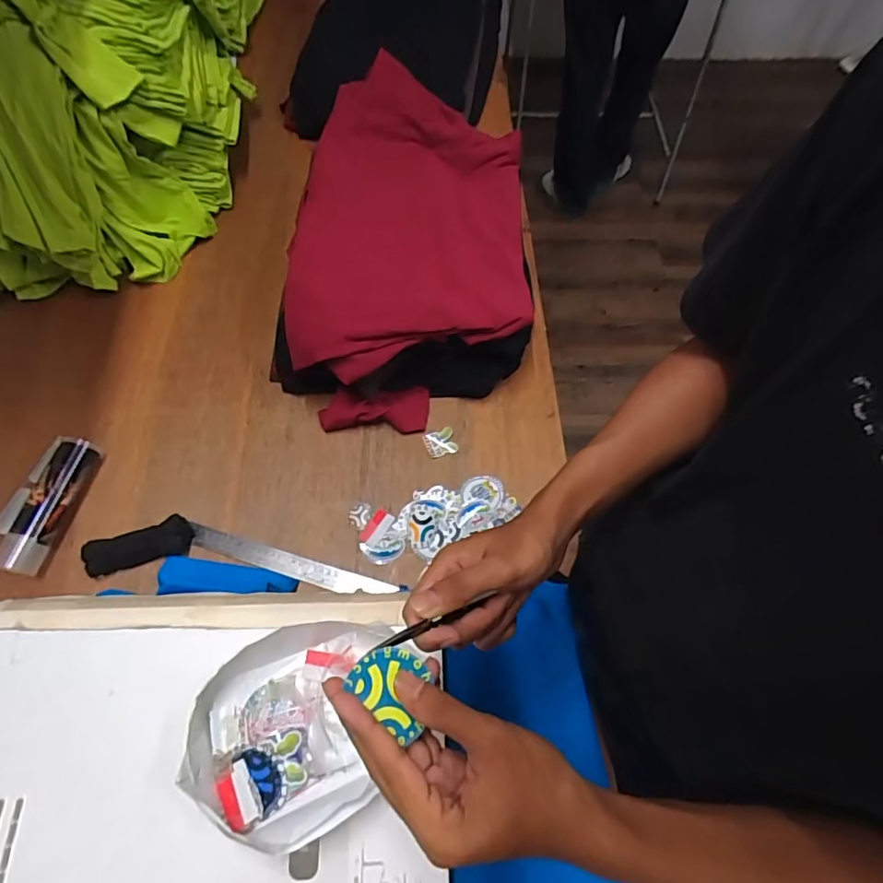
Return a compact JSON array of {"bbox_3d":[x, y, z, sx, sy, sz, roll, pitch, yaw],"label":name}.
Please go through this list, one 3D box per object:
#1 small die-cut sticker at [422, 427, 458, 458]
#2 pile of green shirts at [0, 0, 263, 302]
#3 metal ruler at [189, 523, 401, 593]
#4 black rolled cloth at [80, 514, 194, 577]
[{"bbox_3d":[-0.001,0.001,0.781,0.043,0.004,0.040,-20,67,-12],"label":"small die-cut sticker"},{"bbox_3d":[-0.550,-0.683,0.870,0.366,0.380,0.808,-2,64,-3],"label":"pile of green shirts"},{"bbox_3d":[-0.200,0.163,0.696,0.280,0.008,0.028,16,64,5],"label":"metal ruler"},{"bbox_3d":[-0.395,0.134,0.683,0.132,0.027,0.047,-13,65,-9],"label":"black rolled cloth"}]

